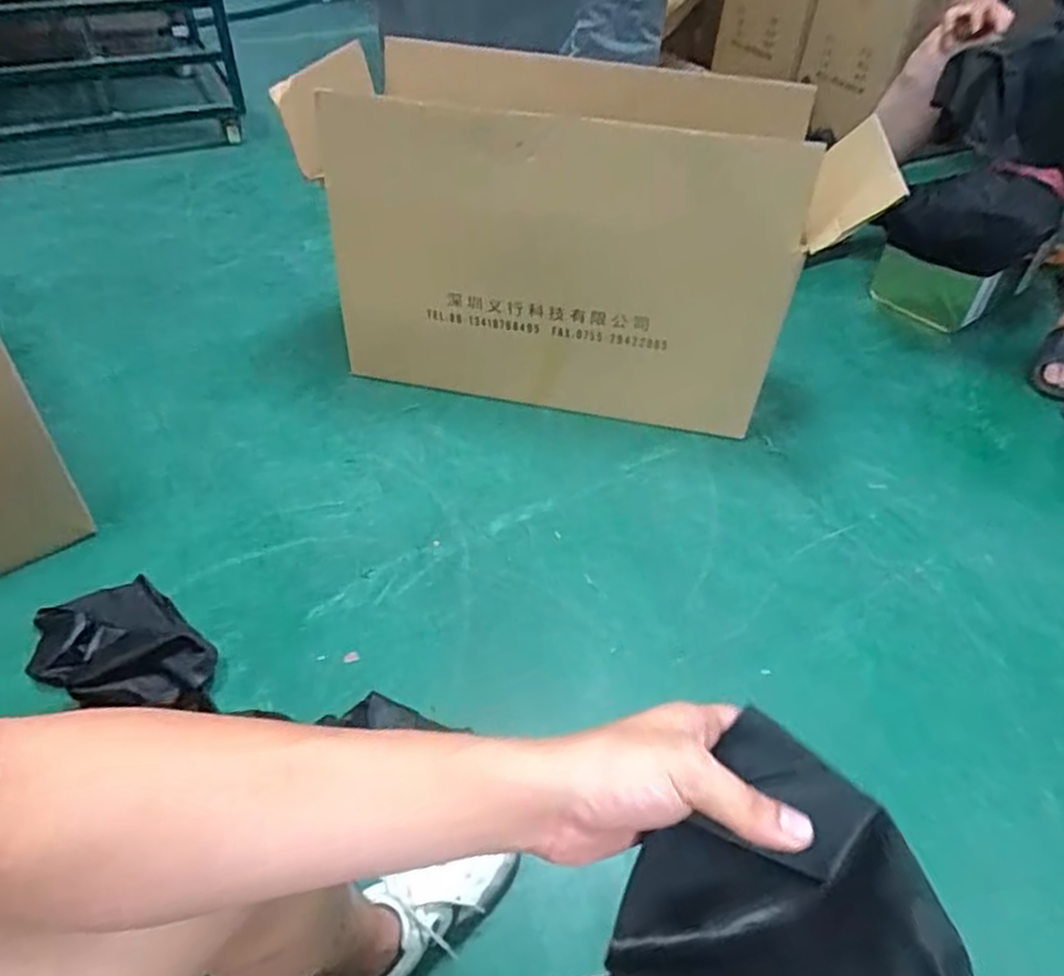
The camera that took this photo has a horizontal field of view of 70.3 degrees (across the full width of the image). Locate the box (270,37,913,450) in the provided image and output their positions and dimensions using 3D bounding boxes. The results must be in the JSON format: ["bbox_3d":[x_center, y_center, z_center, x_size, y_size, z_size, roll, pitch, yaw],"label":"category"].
[{"bbox_3d":[0.083,-0.475,1.405,0.956,0.546,0.397,10,46,8],"label":"box"}]

